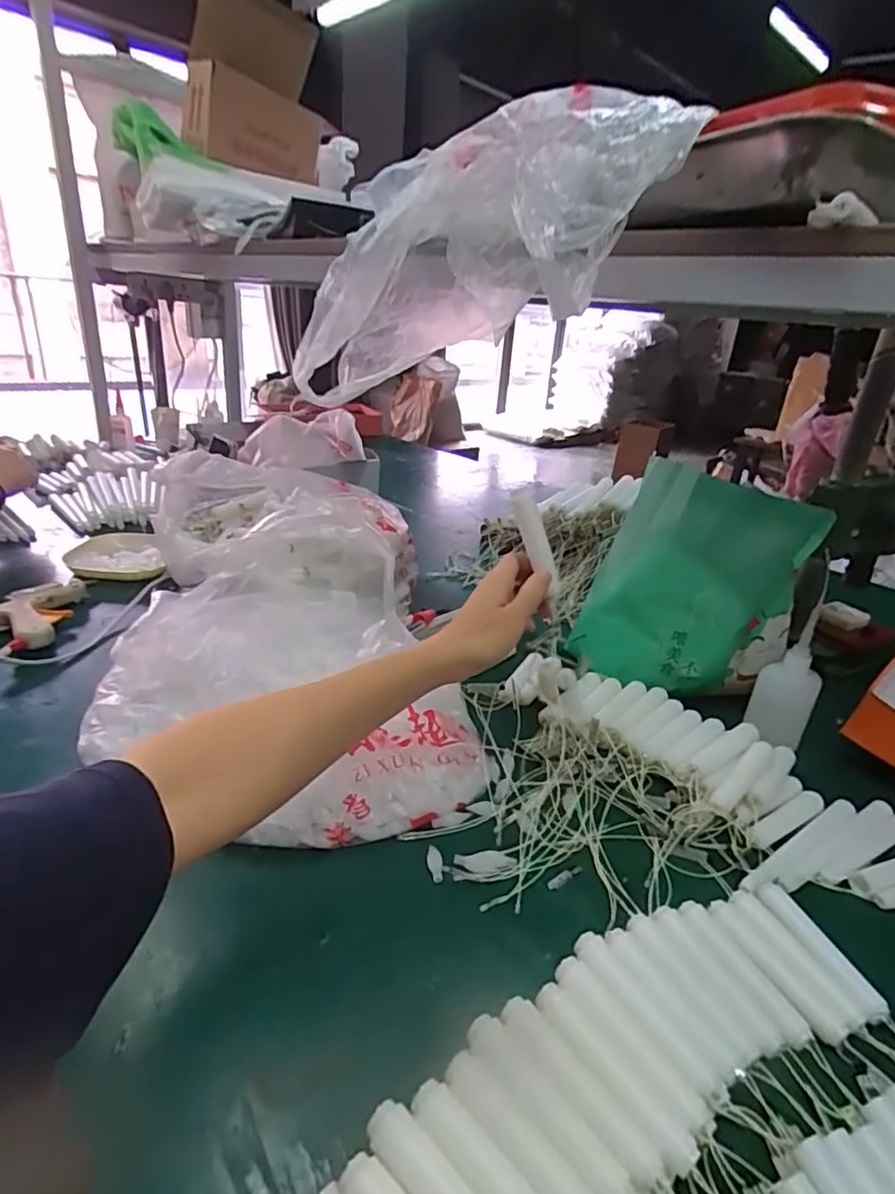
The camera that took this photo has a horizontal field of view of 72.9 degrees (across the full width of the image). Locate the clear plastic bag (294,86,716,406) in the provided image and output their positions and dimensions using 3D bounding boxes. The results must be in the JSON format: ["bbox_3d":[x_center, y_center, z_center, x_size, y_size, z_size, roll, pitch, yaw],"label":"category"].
[{"bbox_3d":[0.013,-0.284,0.496,0.364,0.170,0.119,-10,10,42],"label":"clear plastic bag"}]

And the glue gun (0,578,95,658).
[{"bbox_3d":[-0.474,0.016,0.718,0.118,0.029,0.146,22,31,31],"label":"glue gun"}]

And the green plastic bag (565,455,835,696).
[{"bbox_3d":[0.244,-0.012,0.623,0.189,0.232,0.098,27,30,28],"label":"green plastic bag"}]

